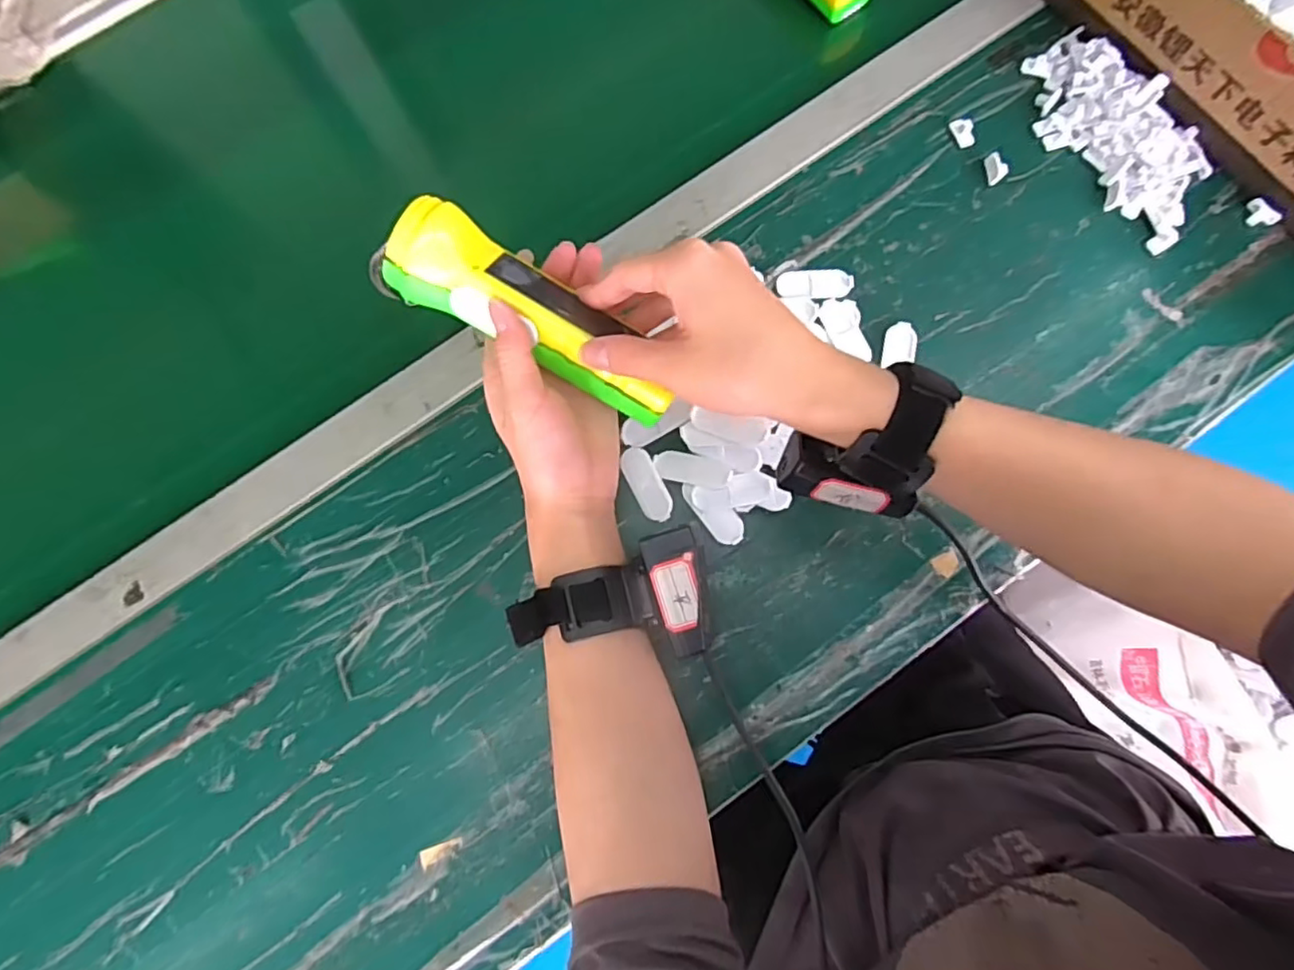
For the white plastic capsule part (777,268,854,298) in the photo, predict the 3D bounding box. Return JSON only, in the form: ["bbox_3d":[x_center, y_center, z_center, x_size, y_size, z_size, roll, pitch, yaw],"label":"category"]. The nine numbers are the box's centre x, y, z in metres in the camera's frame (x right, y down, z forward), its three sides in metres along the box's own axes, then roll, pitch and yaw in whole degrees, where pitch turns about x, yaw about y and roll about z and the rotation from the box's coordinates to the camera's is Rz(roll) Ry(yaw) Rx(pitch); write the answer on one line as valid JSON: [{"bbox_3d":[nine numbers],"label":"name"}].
[{"bbox_3d":[0.113,-0.134,0.427,0.049,0.006,0.022,1,79,2],"label":"white plastic capsule part"}]

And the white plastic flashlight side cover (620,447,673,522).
[{"bbox_3d":[0.000,-0.001,0.399,0.019,0.004,0.050,-26,79,-4],"label":"white plastic flashlight side cover"}]

